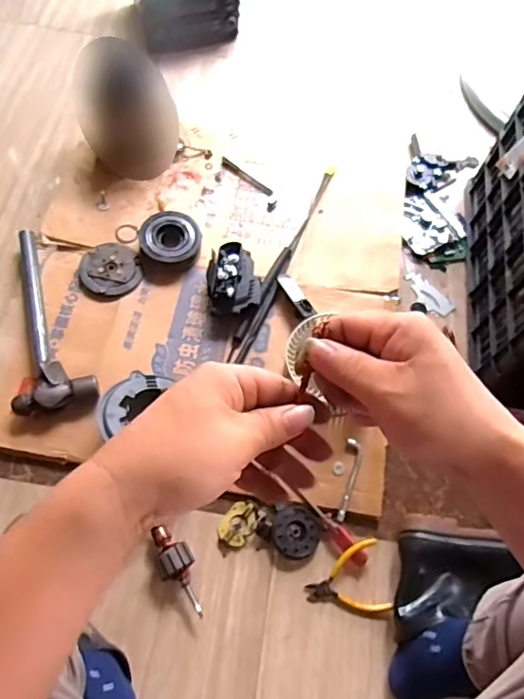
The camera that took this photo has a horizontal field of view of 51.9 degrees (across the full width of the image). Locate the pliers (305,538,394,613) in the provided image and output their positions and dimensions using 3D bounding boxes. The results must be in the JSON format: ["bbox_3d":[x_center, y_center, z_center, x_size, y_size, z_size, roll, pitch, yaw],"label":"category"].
[{"bbox_3d":[0.114,0.316,0.733,0.109,0.020,0.090,-11,65,-7],"label":"pliers"}]

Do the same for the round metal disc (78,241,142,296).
[{"bbox_3d":[-0.261,-0.137,0.920,0.093,0.008,0.101,1,64,-2],"label":"round metal disc"}]

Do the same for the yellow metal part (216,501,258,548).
[{"bbox_3d":[-0.034,0.246,0.762,0.046,0.008,0.063,39,69,15],"label":"yellow metal part"}]

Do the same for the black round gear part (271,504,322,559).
[{"bbox_3d":[0.047,0.257,0.761,0.065,0.011,0.070,1,64,-2],"label":"black round gear part"}]

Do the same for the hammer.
[{"bbox_3d":[-0.357,-0.052,0.849,0.119,0.053,0.340,-20,67,-11],"label":"hammer"}]

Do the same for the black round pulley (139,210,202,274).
[{"bbox_3d":[-0.159,-0.187,0.941,0.103,0.041,0.110,1,64,-2],"label":"black round pulley"}]

